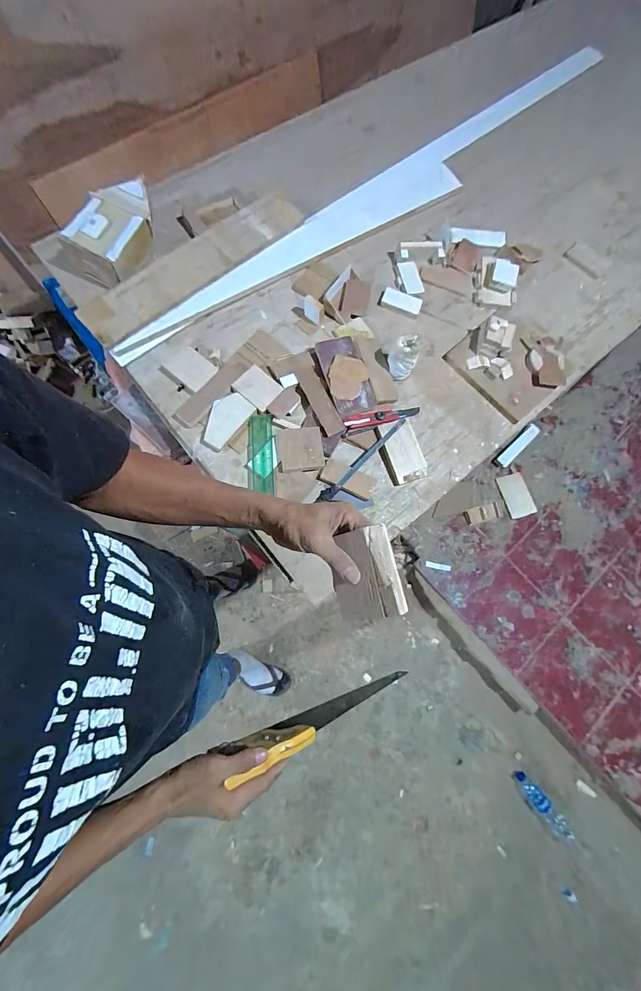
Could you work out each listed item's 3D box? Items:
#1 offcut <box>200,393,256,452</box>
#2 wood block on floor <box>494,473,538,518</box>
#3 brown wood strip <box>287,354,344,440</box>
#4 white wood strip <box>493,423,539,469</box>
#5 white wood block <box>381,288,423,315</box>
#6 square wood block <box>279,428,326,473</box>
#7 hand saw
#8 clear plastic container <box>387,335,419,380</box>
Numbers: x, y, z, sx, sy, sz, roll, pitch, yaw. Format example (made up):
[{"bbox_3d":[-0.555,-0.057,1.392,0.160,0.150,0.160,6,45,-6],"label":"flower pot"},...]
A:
[{"bbox_3d":[-0.216,-0.168,0.777,0.079,0.009,0.134,32,75,5],"label":"offcut"},{"bbox_3d":[0.806,0.001,1.433,0.113,0.014,0.179,-15,76,-8],"label":"wood block on floor"},{"bbox_3d":[-0.010,-0.239,0.812,0.052,0.008,0.224,-23,77,-10],"label":"brown wood strip"},{"bbox_3d":[0.839,-0.212,1.482,0.059,0.026,0.258,44,76,8],"label":"white wood strip"},{"bbox_3d":[0.211,-0.505,0.906,0.103,0.009,0.056,21,76,7],"label":"white wood block"},{"bbox_3d":[-0.043,-0.103,0.769,0.097,0.015,0.099,-3,75,-5],"label":"square wood block"},{"bbox_3d":[0.009,0.352,0.571,0.082,0.400,0.034,-23,70,37],"label":"hand saw"},{"bbox_3d":[0.190,-0.319,0.812,0.056,0.096,0.059,1,77,-6],"label":"clear plastic container"}]

